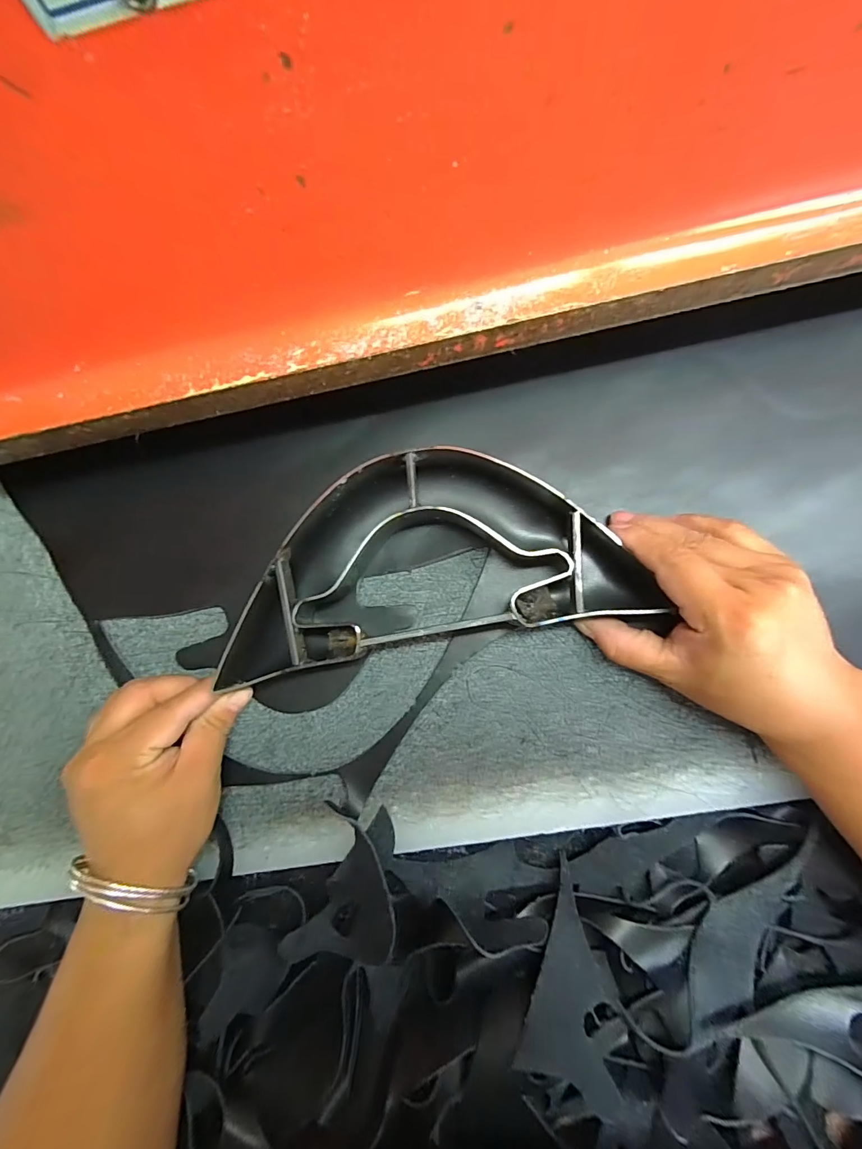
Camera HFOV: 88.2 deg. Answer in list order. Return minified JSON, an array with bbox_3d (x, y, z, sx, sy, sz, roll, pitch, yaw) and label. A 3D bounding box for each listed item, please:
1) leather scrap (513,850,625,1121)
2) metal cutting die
[{"bbox_3d":[0.077,0.228,0.254,0.050,0.005,0.104,5,62,5],"label":"leather scrap"},{"bbox_3d":[-0.003,-0.015,0.270,0.251,0.032,0.118,-11,82,3],"label":"metal cutting die"}]

